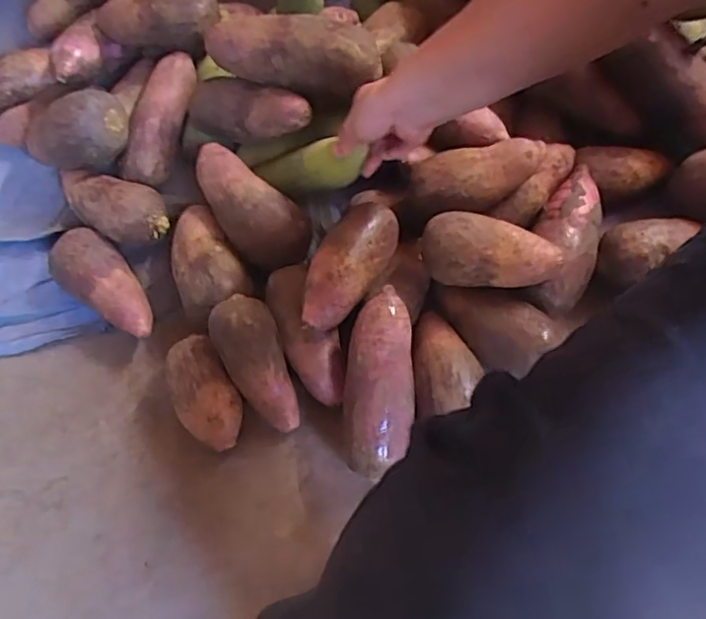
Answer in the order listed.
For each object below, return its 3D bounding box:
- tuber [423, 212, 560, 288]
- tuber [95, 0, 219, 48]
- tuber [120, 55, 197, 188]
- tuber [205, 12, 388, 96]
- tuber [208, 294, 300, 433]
[{"bbox_3d":[0.138,-0.060,0.617,0.133,0.049,0.066,6,68,6],"label":"tuber"},{"bbox_3d":[-0.247,-0.364,0.752,0.172,0.052,0.052,0,65,16],"label":"tuber"},{"bbox_3d":[-0.242,-0.241,0.759,0.050,0.052,0.169,13,81,8],"label":"tuber"},{"bbox_3d":[-0.066,-0.276,0.658,0.193,0.060,0.070,1,68,4],"label":"tuber"},{"bbox_3d":[-0.096,0.059,0.620,0.062,0.051,0.143,-24,108,-9],"label":"tuber"}]

